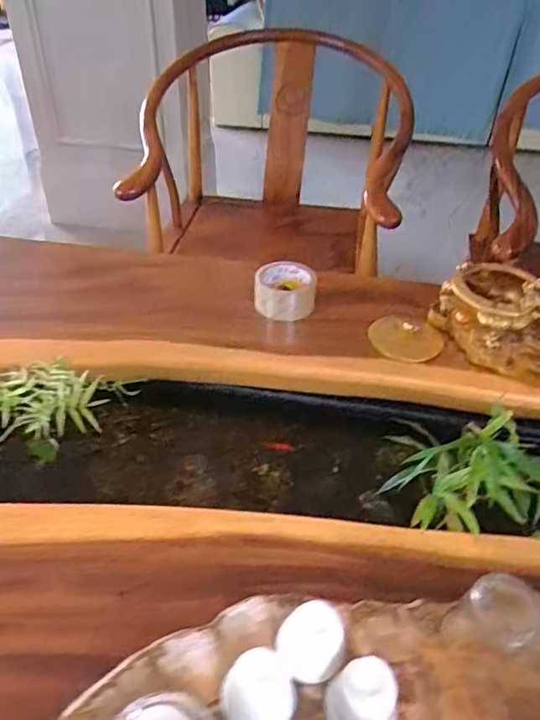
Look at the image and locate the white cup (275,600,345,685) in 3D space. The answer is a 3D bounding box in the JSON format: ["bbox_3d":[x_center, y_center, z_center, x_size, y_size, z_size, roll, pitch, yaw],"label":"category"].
[{"bbox_3d":[0.030,0.214,0.420,0.047,0.049,0.042,5,40,3],"label":"white cup"}]

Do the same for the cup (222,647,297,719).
[{"bbox_3d":[-0.008,0.237,0.394,0.050,0.043,0.043,-18,44,-23],"label":"cup"}]

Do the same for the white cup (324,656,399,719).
[{"bbox_3d":[0.067,0.243,0.392,0.042,0.051,0.042,2,39,-1],"label":"white cup"}]

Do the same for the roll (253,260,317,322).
[{"bbox_3d":[0.023,-0.106,0.873,0.094,0.061,0.103,4,39,1],"label":"roll"}]

